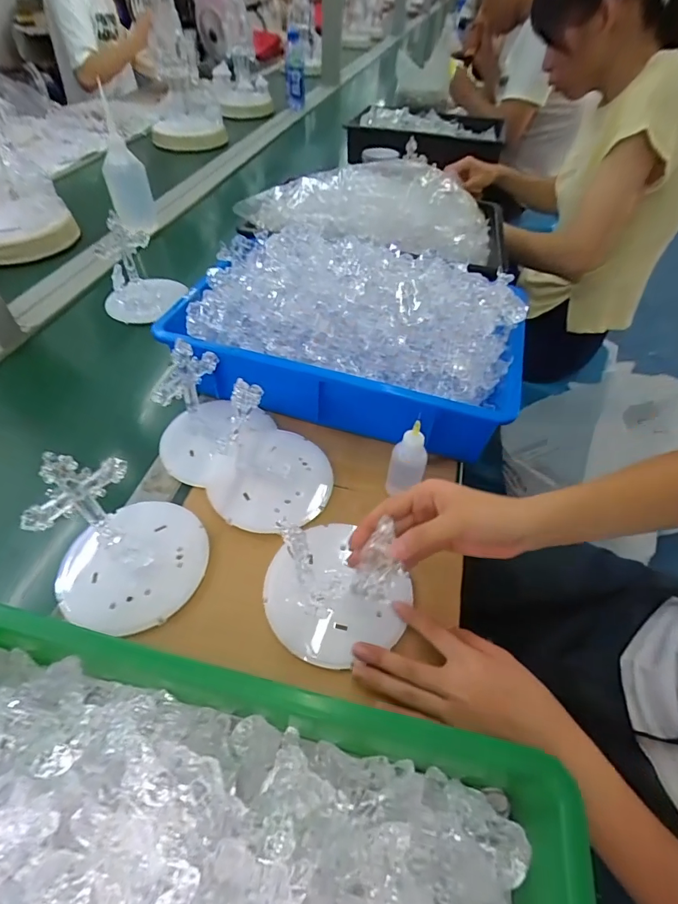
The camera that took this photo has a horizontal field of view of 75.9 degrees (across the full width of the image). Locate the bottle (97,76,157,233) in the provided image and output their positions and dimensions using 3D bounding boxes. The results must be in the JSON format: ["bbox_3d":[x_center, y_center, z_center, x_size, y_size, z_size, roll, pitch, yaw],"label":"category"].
[{"bbox_3d":[-0.400,-0.521,0.806,0.075,0.210,0.062,-18,52,-17],"label":"bottle"}]

